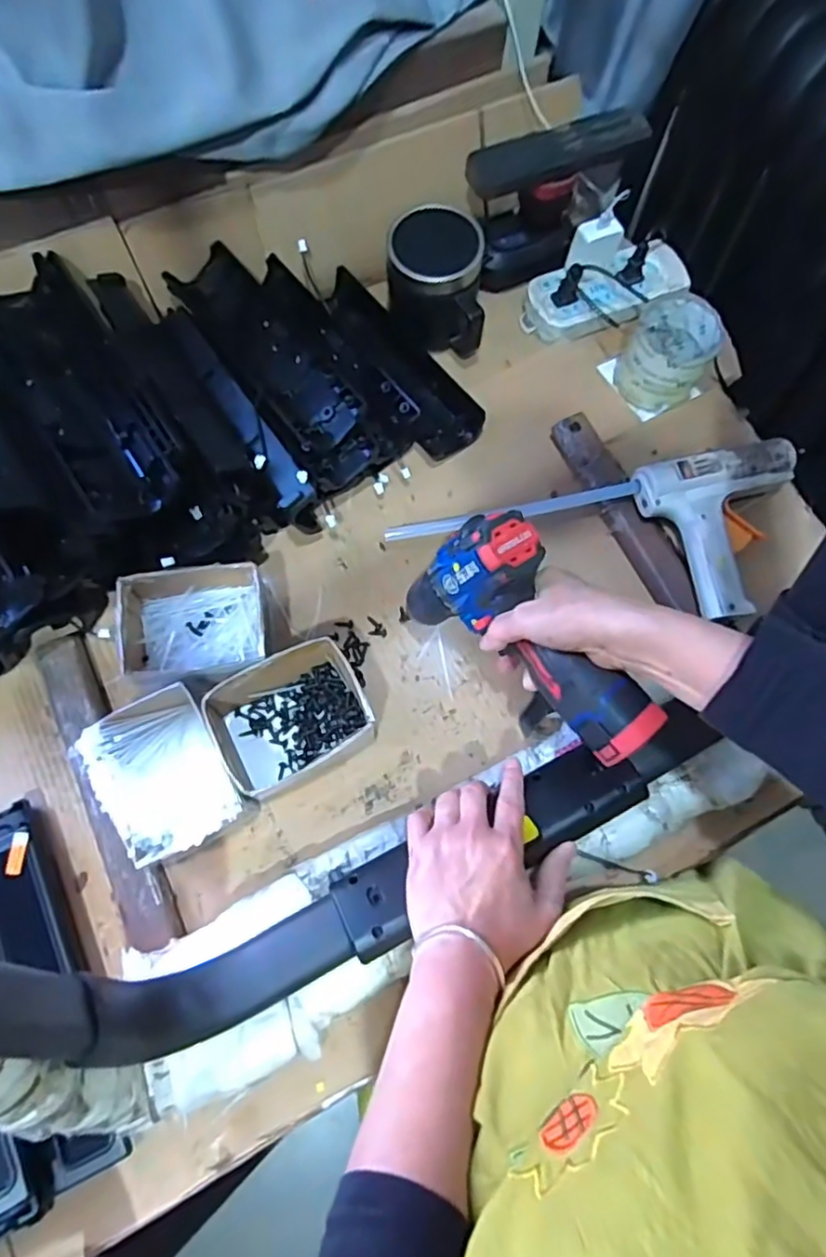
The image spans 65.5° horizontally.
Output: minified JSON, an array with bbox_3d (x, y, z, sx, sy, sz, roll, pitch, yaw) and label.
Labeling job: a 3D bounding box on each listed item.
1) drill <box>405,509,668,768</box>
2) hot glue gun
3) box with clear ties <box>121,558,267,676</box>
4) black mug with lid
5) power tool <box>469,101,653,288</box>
[{"bbox_3d":[0.088,0.011,0.491,0.081,0.113,0.206,-35,78,-12],"label":"drill"},{"bbox_3d":[0.318,-0.097,0.621,0.173,0.042,0.163,-16,74,-8],"label":"hot glue gun"},{"bbox_3d":[-0.187,-0.002,0.556,0.120,0.064,0.096,-12,73,-6],"label":"box with clear ties"},{"bbox_3d":[0.022,-0.358,0.673,0.097,0.101,0.101,-5,72,-4],"label":"black mug with lid"},{"bbox_3d":[0.161,-0.480,0.713,0.200,0.102,0.084,-28,75,-11],"label":"power tool"}]

